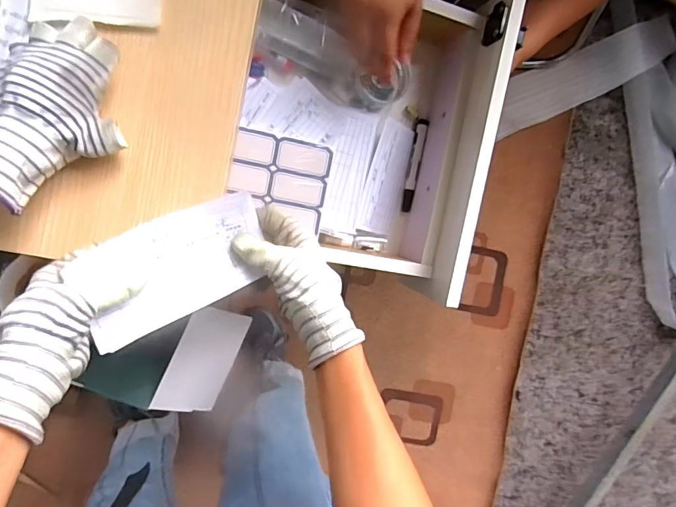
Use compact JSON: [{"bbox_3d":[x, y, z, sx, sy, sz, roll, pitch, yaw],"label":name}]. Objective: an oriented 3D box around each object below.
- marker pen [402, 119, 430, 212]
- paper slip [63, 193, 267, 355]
[{"bbox_3d":[0.108,-0.125,0.627,0.016,0.014,0.130,11,90,-7],"label":"marker pen"},{"bbox_3d":[-0.130,0.011,0.361,0.142,0.012,0.081,-25,108,-21],"label":"paper slip"}]

